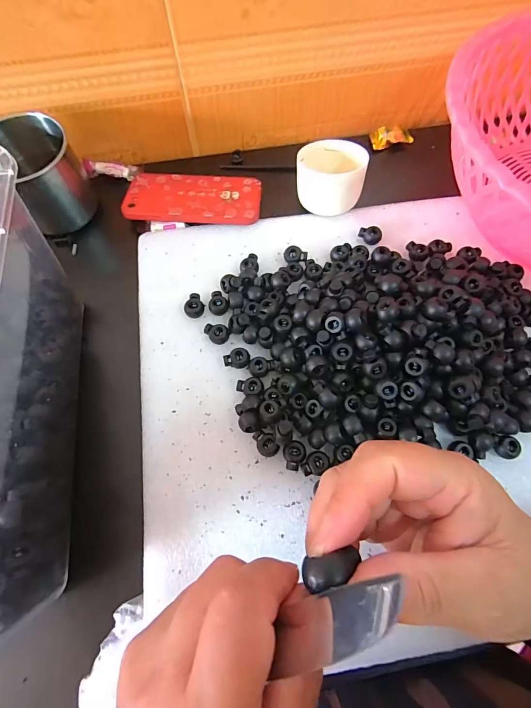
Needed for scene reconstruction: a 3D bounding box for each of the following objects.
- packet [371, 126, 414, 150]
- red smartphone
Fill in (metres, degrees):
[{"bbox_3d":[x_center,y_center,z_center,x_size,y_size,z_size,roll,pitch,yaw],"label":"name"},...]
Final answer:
[{"bbox_3d":[0.147,-0.254,0.416,0.046,0.012,0.021,-12,70,-4],"label":"packet"},{"bbox_3d":[-0.075,-0.167,0.372,0.137,0.010,0.068,2,69,1],"label":"red smartphone"}]

